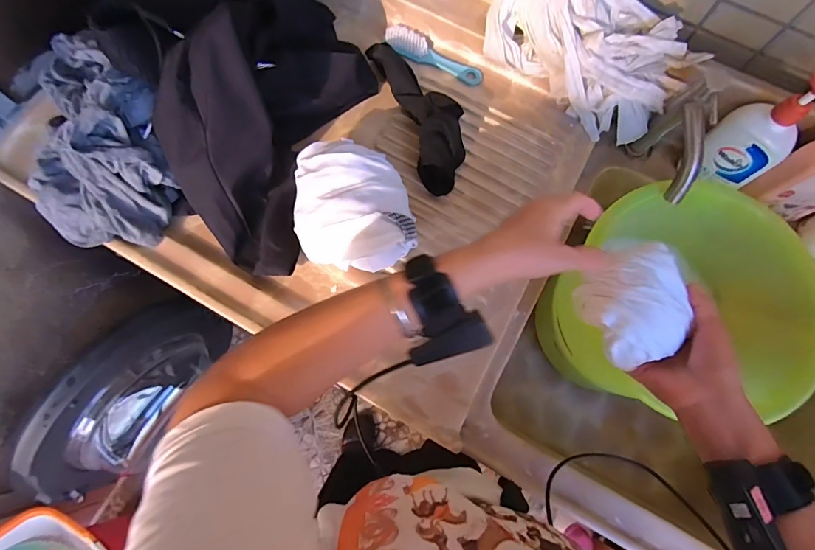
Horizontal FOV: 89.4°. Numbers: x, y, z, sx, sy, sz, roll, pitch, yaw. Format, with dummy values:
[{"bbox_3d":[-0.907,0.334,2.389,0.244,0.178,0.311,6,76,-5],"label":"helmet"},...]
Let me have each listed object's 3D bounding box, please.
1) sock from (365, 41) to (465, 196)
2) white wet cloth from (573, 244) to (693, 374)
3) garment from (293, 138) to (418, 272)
[{"bbox_3d":[0.025,-0.234,0.563,0.082,0.056,0.242,-18,76,-6],"label":"sock"},{"bbox_3d":[0.235,0.030,0.414,0.104,0.049,0.108,-26,77,-7],"label":"white wet cloth"},{"bbox_3d":[-0.061,-0.085,0.491,0.136,0.085,0.151,-2,75,-1],"label":"garment"}]

